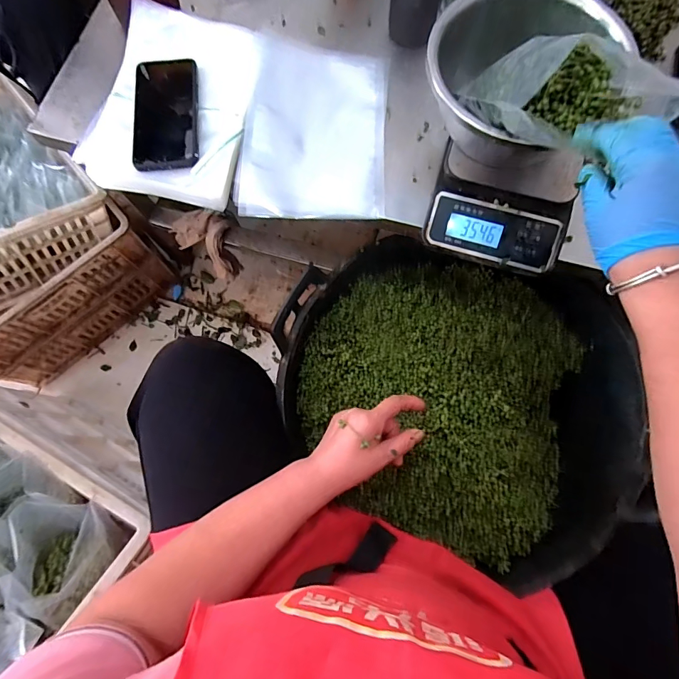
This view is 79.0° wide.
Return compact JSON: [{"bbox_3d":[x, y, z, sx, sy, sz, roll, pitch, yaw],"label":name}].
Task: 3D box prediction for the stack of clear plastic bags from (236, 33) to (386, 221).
[{"bbox_3d":[-0.030,-0.270,0.528,0.175,0.029,0.249,3,75,3],"label":"stack of clear plastic bags"}]

